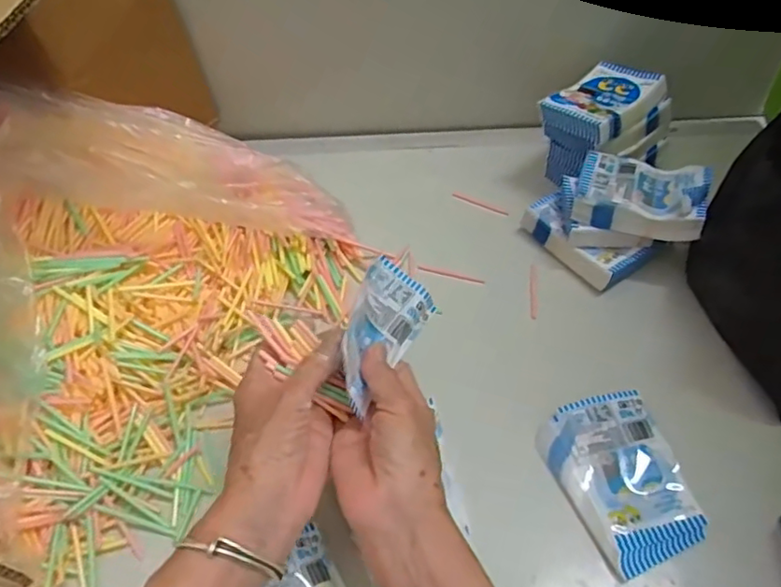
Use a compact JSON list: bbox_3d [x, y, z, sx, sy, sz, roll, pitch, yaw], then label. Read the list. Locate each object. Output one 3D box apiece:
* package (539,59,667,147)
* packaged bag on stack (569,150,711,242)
[{"bbox_3d":[0.204,-0.184,0.567,0.113,0.030,0.071,-34,58,-20],"label":"package"},{"bbox_3d":[0.219,-0.088,0.513,0.102,0.040,0.071,15,55,14],"label":"packaged bag on stack"}]

